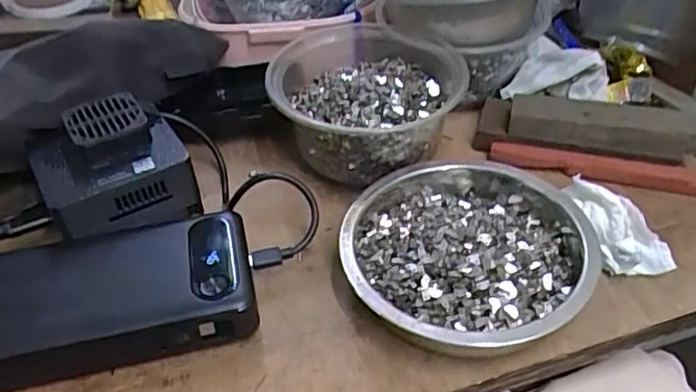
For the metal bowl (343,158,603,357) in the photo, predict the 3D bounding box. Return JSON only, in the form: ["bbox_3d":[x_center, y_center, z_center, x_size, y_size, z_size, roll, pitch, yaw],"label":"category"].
[{"bbox_3d":[0.061,0.027,0.321,0.117,0.035,0.125,-2,41,2],"label":"metal bowl"}]

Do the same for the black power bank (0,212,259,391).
[{"bbox_3d":[-0.127,0.052,0.311,0.156,0.029,0.071,-11,42,-9],"label":"black power bank"}]

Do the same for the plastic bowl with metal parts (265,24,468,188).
[{"bbox_3d":[0.012,-0.054,0.388,0.110,0.055,0.109,-2,41,2],"label":"plastic bowl with metal parts"}]

